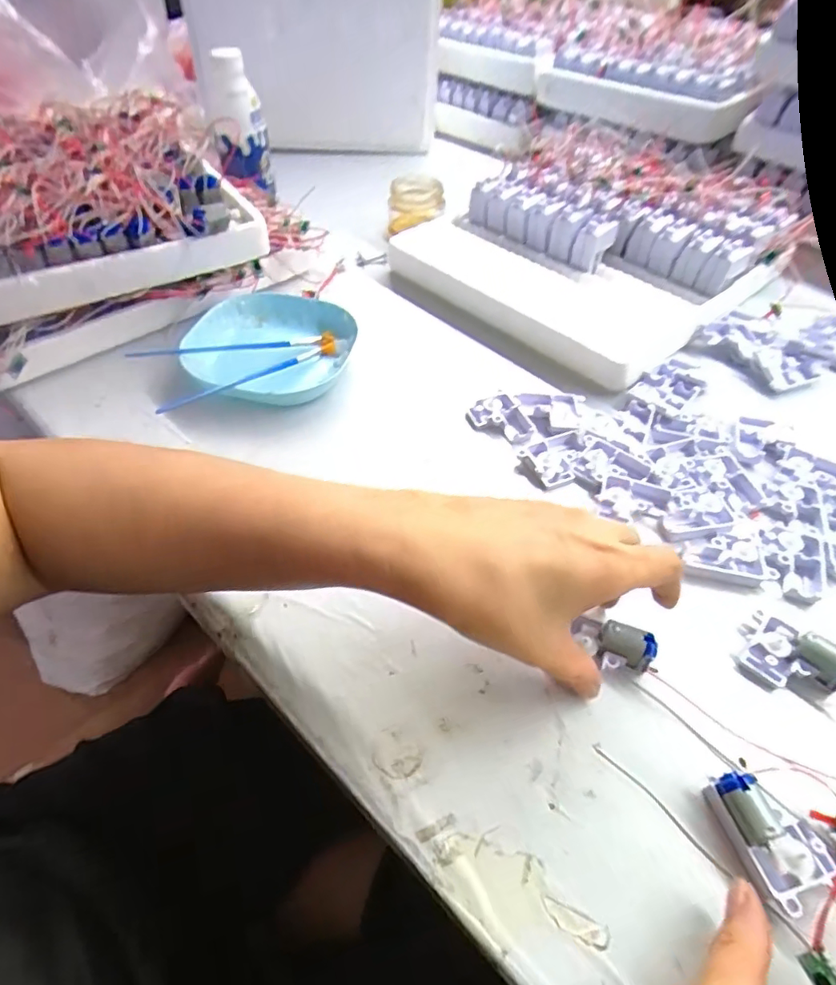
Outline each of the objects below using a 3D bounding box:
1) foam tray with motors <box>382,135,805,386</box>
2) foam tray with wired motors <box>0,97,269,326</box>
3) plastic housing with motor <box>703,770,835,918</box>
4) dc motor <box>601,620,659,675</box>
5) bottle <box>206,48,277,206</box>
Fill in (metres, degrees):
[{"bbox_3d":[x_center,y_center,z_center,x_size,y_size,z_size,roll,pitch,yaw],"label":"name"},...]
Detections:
[{"bbox_3d":[0.161,-0.246,0.547,0.326,0.086,0.289,-36,59,-25],"label":"foam tray with motors"},{"bbox_3d":[-0.328,-0.273,0.502,0.291,0.066,0.324,-21,53,-19],"label":"foam tray with wired motors"},{"bbox_3d":[0.155,0.148,0.239,0.033,0.019,0.050,-15,52,-12],"label":"plastic housing with motor"},{"bbox_3d":[0.112,0.082,0.292,0.029,0.016,0.016,16,53,13],"label":"dc motor"},{"bbox_3d":[-0.207,-0.418,0.635,0.061,0.144,0.059,-15,18,-12],"label":"bottle"}]

